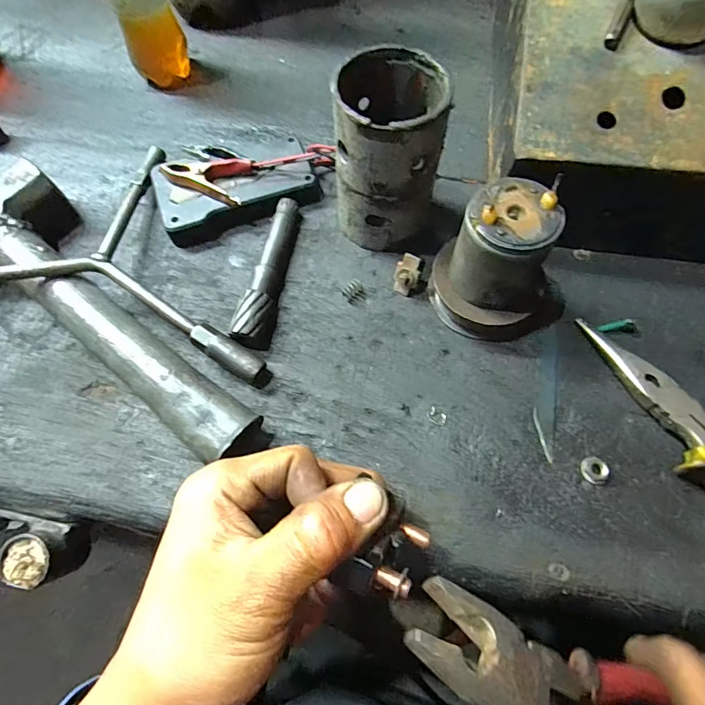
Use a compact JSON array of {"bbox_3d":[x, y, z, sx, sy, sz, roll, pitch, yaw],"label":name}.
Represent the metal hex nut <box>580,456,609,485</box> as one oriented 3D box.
[{"bbox_3d":[0.140,0.068,0.258,0.013,0.006,0.015,22,67,11],"label":"metal hex nut"}]

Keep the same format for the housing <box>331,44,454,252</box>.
[{"bbox_3d":[0.024,-0.128,0.295,0.062,0.110,0.072,3,65,3],"label":"housing"}]

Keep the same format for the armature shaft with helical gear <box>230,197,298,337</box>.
[{"bbox_3d":[-0.057,-0.060,0.315,0.019,0.020,0.117,11,65,6],"label":"armature shaft with helical gear"}]

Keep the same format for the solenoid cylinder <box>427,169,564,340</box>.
[{"bbox_3d":[0.083,-0.051,0.272,0.059,0.086,0.060,-7,65,-2],"label":"solenoid cylinder"}]

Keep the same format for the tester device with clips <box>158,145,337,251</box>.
[{"bbox_3d":[-0.081,-0.132,0.343,0.133,0.033,0.070,-24,66,-10],"label":"tester device with clips"}]

